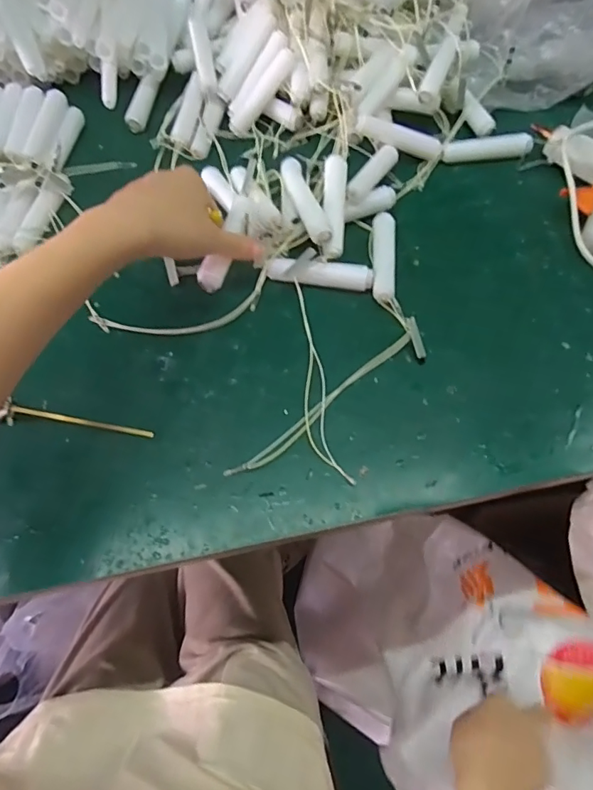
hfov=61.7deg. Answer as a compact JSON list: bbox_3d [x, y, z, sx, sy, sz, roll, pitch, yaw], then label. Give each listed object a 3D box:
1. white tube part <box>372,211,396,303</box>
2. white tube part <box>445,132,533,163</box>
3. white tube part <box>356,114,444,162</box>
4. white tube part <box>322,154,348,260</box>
[{"bbox_3d":[0.075,-0.117,0.430,0.019,0.014,0.092,5,63,1],"label":"white tube part"},{"bbox_3d":[0.188,-0.243,0.489,0.082,0.016,0.017,-2,63,12],"label":"white tube part"},{"bbox_3d":[0.100,-0.249,0.480,0.086,0.013,0.018,15,63,-9],"label":"white tube part"},{"bbox_3d":[0.034,-0.162,0.427,0.019,0.013,0.096,3,76,0],"label":"white tube part"}]

